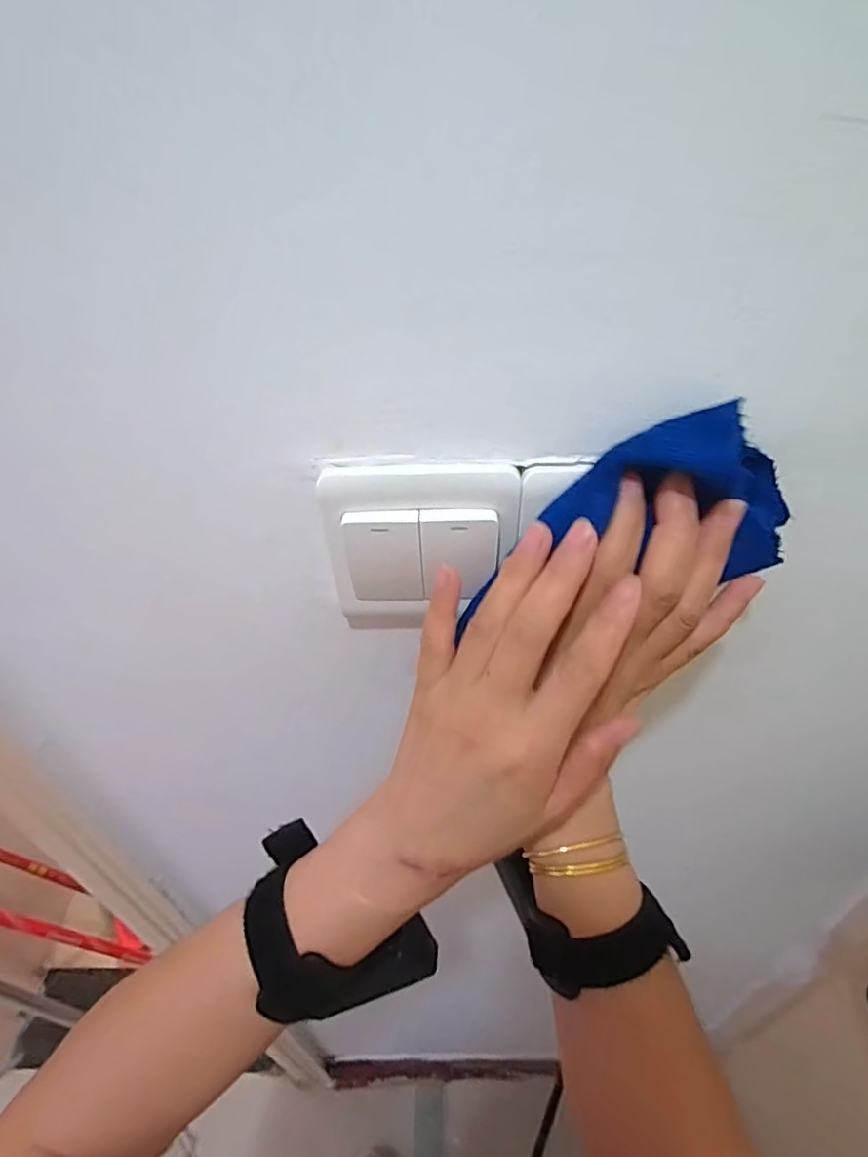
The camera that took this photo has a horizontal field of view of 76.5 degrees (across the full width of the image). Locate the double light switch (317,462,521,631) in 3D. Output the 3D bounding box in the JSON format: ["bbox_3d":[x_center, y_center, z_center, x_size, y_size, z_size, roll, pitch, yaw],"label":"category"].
[{"bbox_3d":[-0.005,-0.010,0.251,0.083,0.089,0.013,-2,39,3],"label":"double light switch"}]

